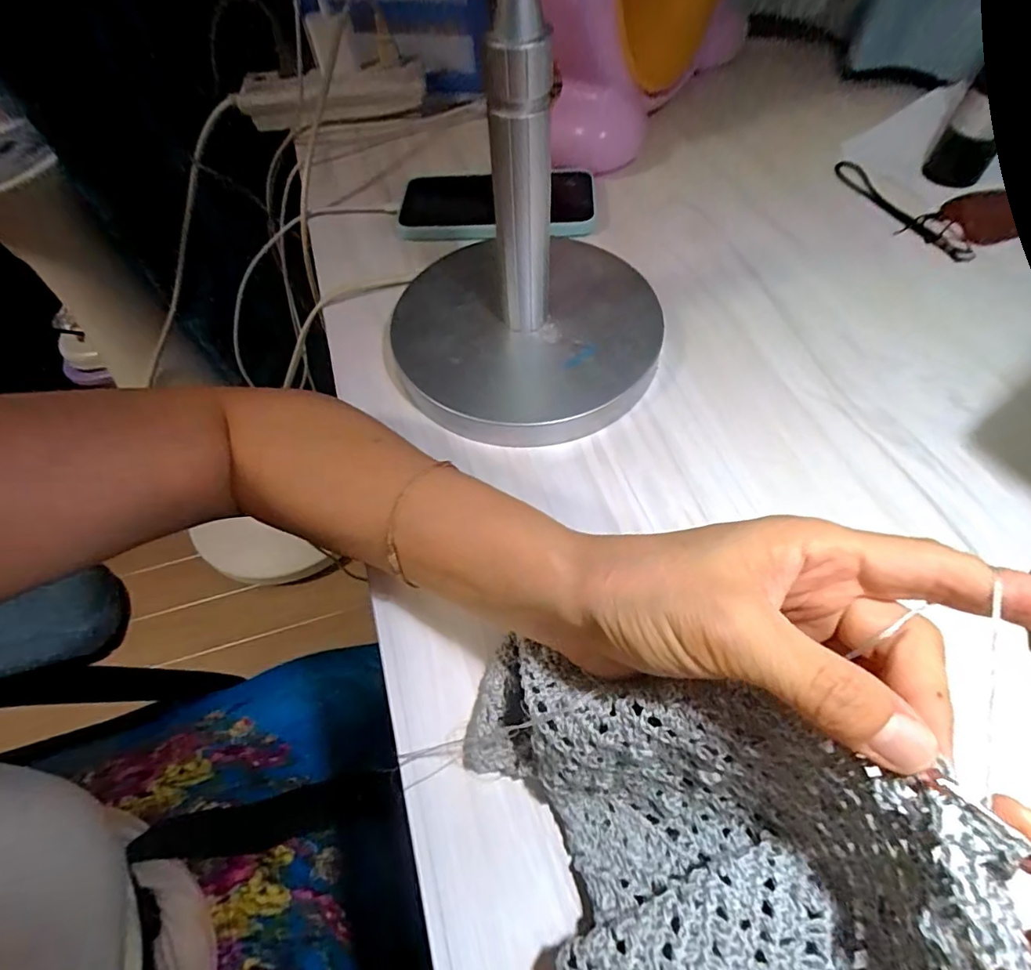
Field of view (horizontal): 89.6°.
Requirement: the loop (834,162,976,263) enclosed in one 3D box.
[{"bbox_3d":[0.310,-0.223,0.419,0.039,0.011,0.147,-14,58,-5],"label":"loop"}]

